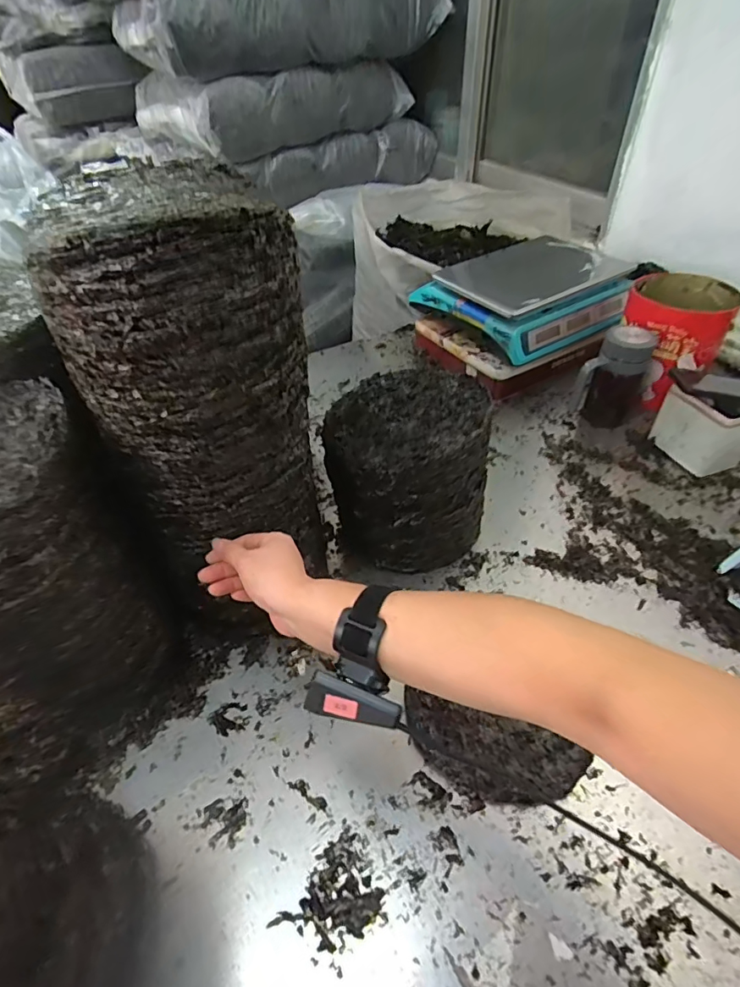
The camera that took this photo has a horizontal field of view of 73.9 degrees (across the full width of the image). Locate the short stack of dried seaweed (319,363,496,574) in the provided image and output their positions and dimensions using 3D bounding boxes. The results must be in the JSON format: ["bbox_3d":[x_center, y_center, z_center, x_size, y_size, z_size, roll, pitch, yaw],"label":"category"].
[{"bbox_3d":[0.052,-0.032,0.646,0.203,0.199,0.189,4,46,7],"label":"short stack of dried seaweed"}]

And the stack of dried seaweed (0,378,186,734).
[{"bbox_3d":[-0.326,0.082,0.492,0.184,0.315,0.198,-20,48,-16],"label":"stack of dried seaweed"}]

